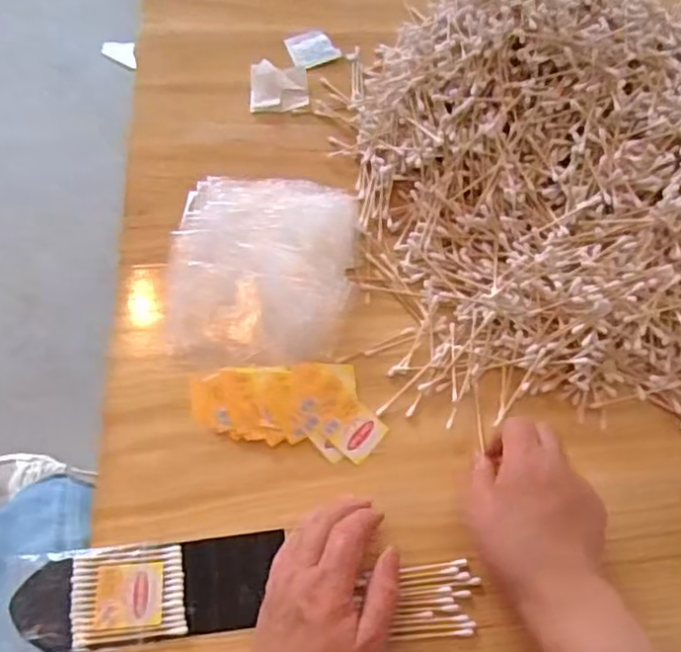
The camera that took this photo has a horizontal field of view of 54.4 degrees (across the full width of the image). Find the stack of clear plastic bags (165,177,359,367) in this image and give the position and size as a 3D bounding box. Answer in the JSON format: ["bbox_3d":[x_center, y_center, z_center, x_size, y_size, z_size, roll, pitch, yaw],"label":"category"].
[{"bbox_3d":[-0.066,-0.053,0.558,0.148,0.028,0.183,5,61,1],"label":"stack of clear plastic bags"}]

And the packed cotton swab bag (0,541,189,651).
[{"bbox_3d":[-0.166,0.181,0.444,0.119,0.004,0.065,-7,62,-5],"label":"packed cotton swab bag"}]

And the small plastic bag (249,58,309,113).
[{"bbox_3d":[-0.064,-0.250,0.688,0.059,0.019,0.059,-3,62,-4],"label":"small plastic bag"}]

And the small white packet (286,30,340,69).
[{"bbox_3d":[-0.031,-0.295,0.706,0.045,0.011,0.046,-25,65,-15],"label":"small white packet"}]

